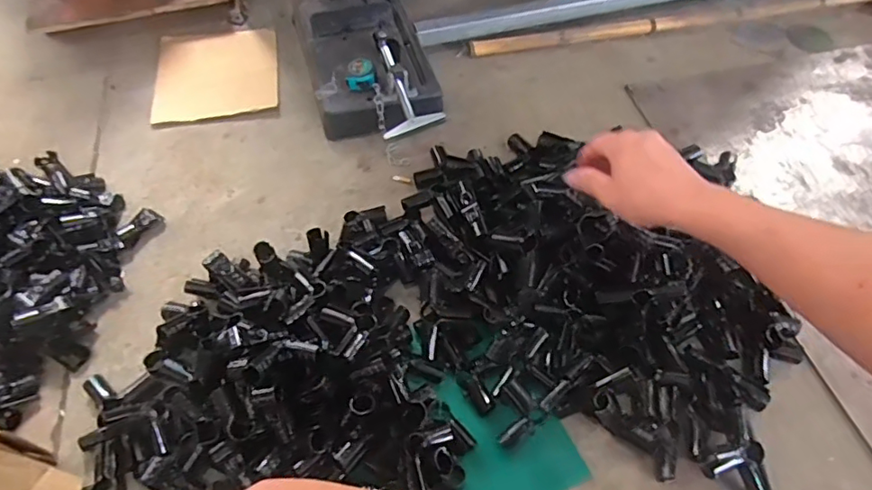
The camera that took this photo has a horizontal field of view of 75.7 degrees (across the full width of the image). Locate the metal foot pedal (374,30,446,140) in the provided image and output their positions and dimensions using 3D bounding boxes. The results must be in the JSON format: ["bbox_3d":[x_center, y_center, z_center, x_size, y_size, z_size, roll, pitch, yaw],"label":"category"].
[{"bbox_3d":[-0.076,-0.336,1.105,0.110,0.040,0.294,-13,57,-9],"label":"metal foot pedal"}]

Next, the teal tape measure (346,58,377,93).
[{"bbox_3d":[-0.149,-0.340,1.113,0.057,0.037,0.050,-4,56,-3],"label":"teal tape measure"}]

